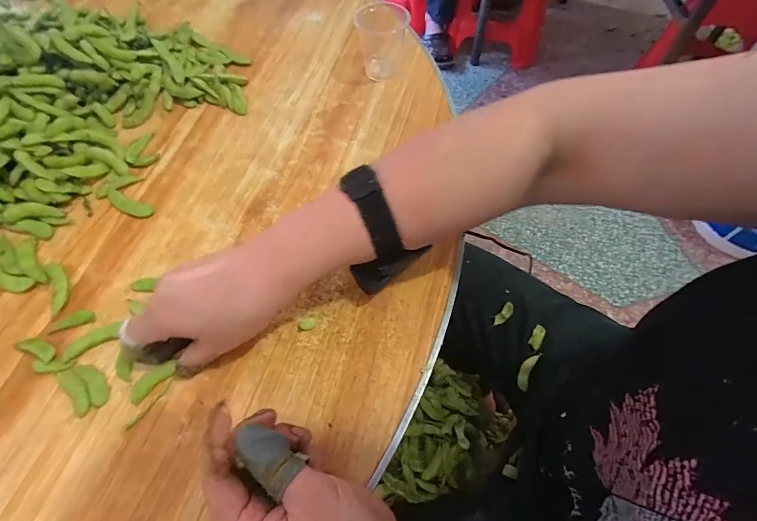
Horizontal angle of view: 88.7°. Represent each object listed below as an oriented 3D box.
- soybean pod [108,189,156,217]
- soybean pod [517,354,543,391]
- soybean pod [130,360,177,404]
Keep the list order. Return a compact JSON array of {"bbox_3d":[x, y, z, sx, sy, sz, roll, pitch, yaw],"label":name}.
[{"bbox_3d":[-0.257,-0.058,0.397,0.057,0.006,0.017,22,64,10],"label":"soybean pod"},{"bbox_3d":[0.195,0.144,0.508,0.016,0.006,0.053,25,90,12],"label":"soybean pod"},{"bbox_3d":[-0.179,0.096,0.306,0.013,0.008,0.039,42,69,19],"label":"soybean pod"}]

